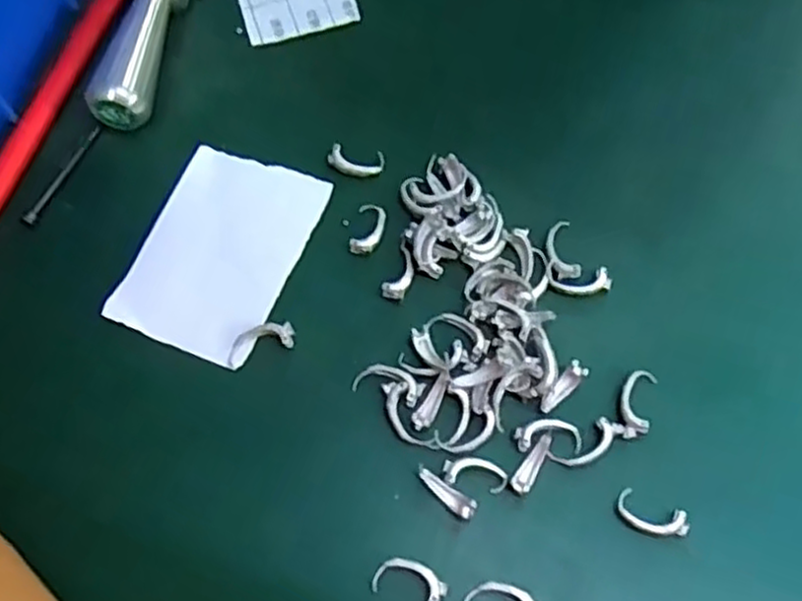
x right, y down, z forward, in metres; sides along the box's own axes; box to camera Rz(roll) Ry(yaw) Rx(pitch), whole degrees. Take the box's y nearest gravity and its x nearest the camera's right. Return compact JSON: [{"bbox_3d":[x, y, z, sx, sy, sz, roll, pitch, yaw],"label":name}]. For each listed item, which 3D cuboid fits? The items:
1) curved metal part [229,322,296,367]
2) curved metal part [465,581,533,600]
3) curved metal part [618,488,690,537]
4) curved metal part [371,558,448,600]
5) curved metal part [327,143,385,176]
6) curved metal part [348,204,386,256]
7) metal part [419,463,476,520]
[{"bbox_3d":[-0.048,0.013,0.254,0.023,0.005,0.011,-17,69,-5],"label":"curved metal part"},{"bbox_3d":[0.031,0.089,0.222,0.024,0.004,0.011,12,70,7],"label":"curved metal part"},{"bbox_3d":[0.077,0.066,0.231,0.022,0.004,0.011,23,71,10],"label":"curved metal part"},{"bbox_3d":[0.003,0.083,0.224,0.022,0.004,0.011,12,70,7],"label":"curved metal part"},{"bbox_3d":[-0.016,-0.052,0.278,0.020,0.004,0.010,11,70,6],"label":"curved metal part"},{"bbox_3d":[-0.011,-0.026,0.268,0.011,0.005,0.021,11,70,6],"label":"curved metal part"},{"bbox_3d":[0.014,0.060,0.232,0.021,0.004,0.006,32,73,13],"label":"metal part"}]

